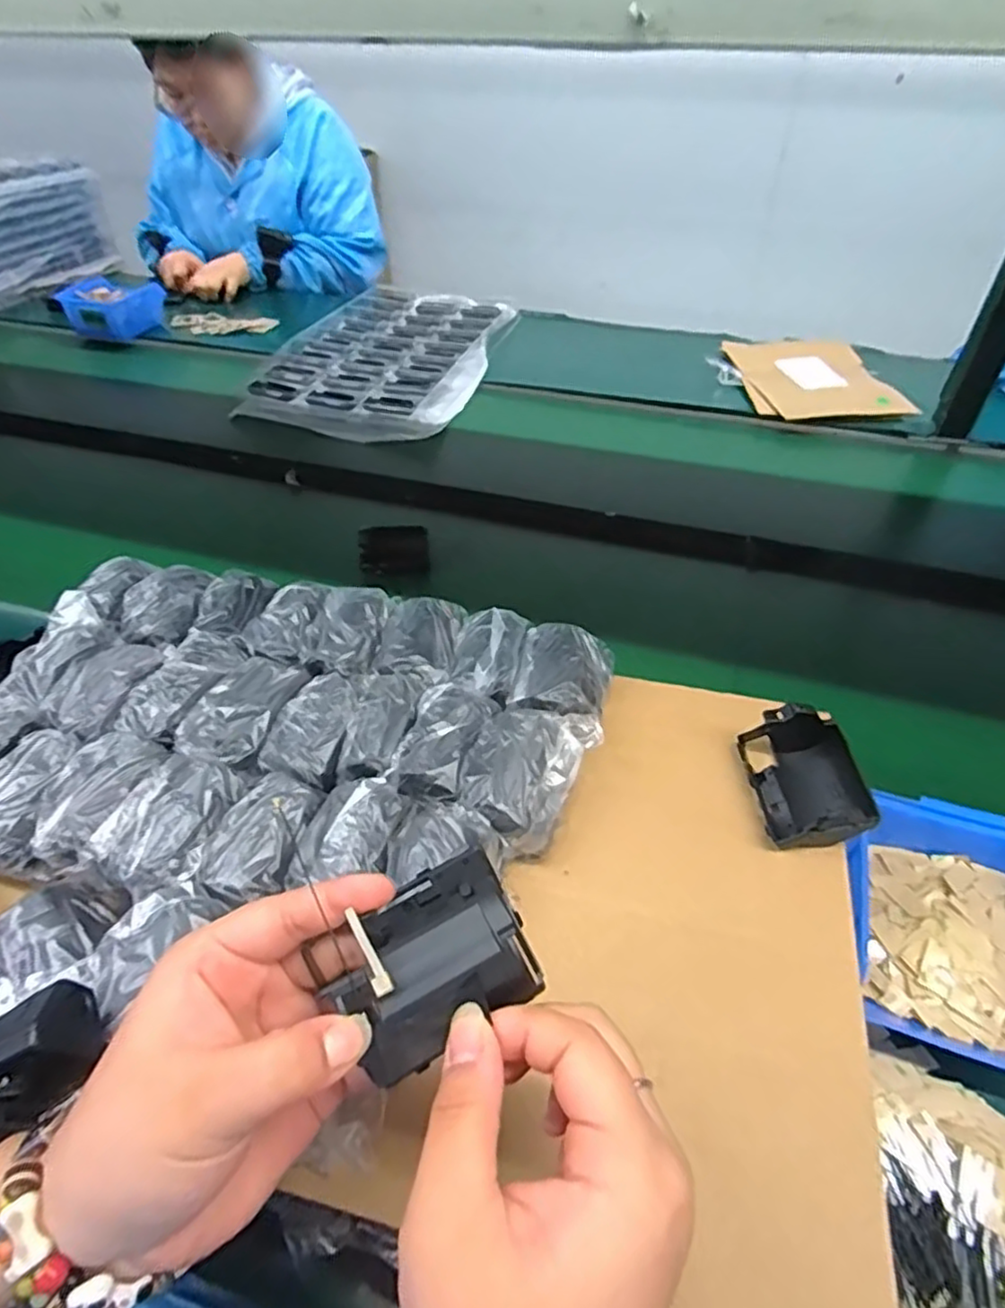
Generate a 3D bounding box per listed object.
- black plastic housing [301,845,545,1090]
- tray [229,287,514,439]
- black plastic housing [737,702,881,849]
[{"bbox_3d":[-0.026,0.101,0.221,0.065,0.021,0.049,-22,50,-21],"label":"black plastic housing"},{"bbox_3d":[-0.175,-0.505,1.105,0.304,0.035,0.518,13,47,12],"label":"tray"},{"bbox_3d":[0.170,0.067,0.372,0.053,0.040,0.073,-3,46,-4],"label":"black plastic housing"}]

